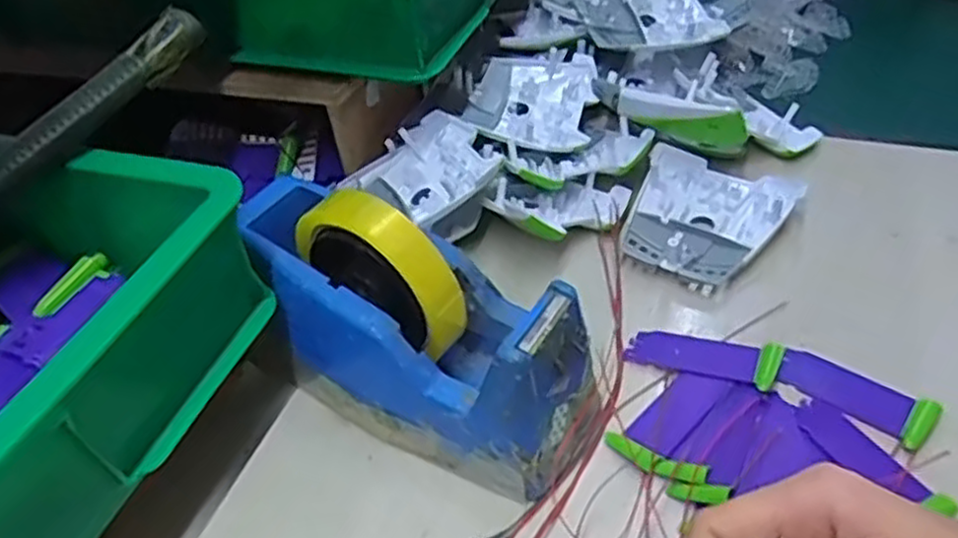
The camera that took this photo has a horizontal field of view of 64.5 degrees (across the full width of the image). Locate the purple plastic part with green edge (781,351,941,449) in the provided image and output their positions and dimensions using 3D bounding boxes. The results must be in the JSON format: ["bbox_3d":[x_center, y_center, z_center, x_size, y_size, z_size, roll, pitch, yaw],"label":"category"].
[{"bbox_3d":[0.197,0.065,0.399,0.076,0.009,0.030,27,52,32],"label":"purple plastic part with green edge"}]

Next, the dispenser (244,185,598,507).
[{"bbox_3d":[-0.039,0.023,0.382,0.194,0.106,0.073,18,48,25],"label":"dispenser"}]

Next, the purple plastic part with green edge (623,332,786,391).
[{"bbox_3d":[0.124,0.048,0.422,0.079,0.006,0.029,9,46,31],"label":"purple plastic part with green edge"}]

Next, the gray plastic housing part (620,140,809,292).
[{"bbox_3d":[0.148,-0.035,0.496,0.096,0.020,0.104,19,48,25],"label":"gray plastic housing part"}]

